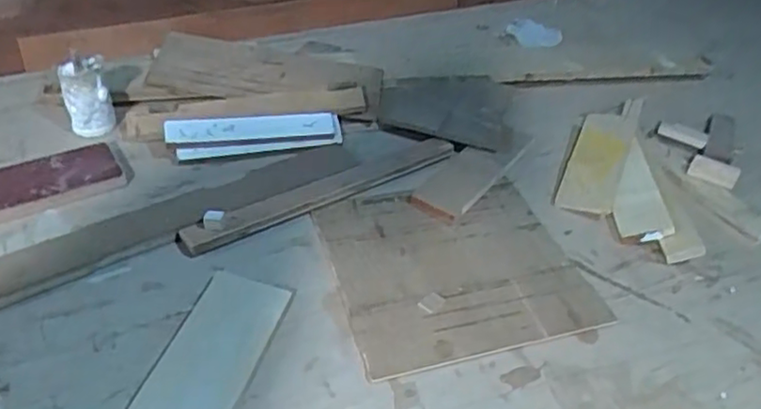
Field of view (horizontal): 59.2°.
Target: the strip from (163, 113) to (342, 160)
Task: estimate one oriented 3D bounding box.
[{"bbox_3d":[-0.185,-0.105,0.997,0.255,0.056,0.020,-8,18,-21],"label":"strip"}]

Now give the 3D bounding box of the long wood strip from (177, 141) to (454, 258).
[{"bbox_3d":[-0.070,-0.019,0.943,0.431,0.016,0.044,-22,50,-28],"label":"long wood strip"}]

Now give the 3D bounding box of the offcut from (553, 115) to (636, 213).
[{"bbox_3d":[0.344,-0.072,1.056,0.081,0.016,0.250,14,46,20],"label":"offcut"}]

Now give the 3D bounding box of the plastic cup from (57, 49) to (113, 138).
[{"bbox_3d":[-0.422,-0.151,0.963,0.063,0.107,0.066,4,43,-4],"label":"plastic cup"}]

